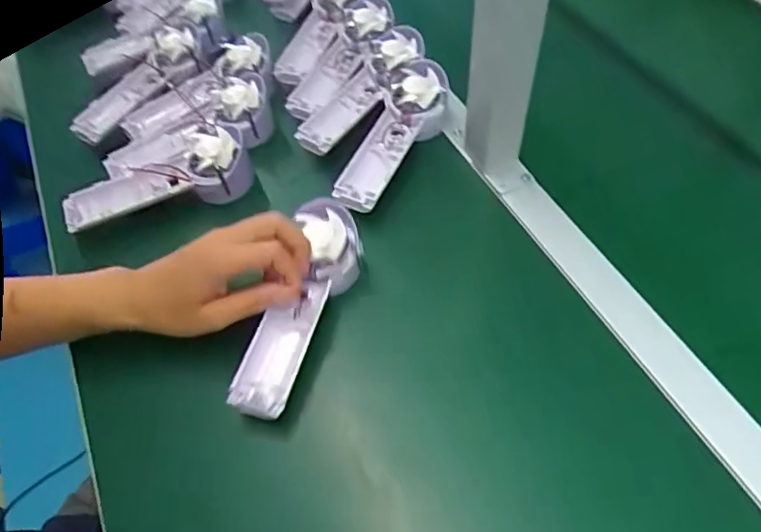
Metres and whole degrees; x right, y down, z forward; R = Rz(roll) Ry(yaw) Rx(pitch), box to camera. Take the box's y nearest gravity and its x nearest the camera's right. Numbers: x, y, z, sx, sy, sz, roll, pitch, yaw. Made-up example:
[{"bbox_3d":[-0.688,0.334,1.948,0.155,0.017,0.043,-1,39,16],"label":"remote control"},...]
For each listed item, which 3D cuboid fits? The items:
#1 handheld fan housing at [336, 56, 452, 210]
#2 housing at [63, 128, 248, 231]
[{"bbox_3d":[0.015,-0.125,0.526,0.065,0.042,0.163,15,58,15],"label":"handheld fan housing"},{"bbox_3d":[-0.206,-0.081,0.524,0.166,0.054,0.078,-14,56,-5],"label":"housing"}]

